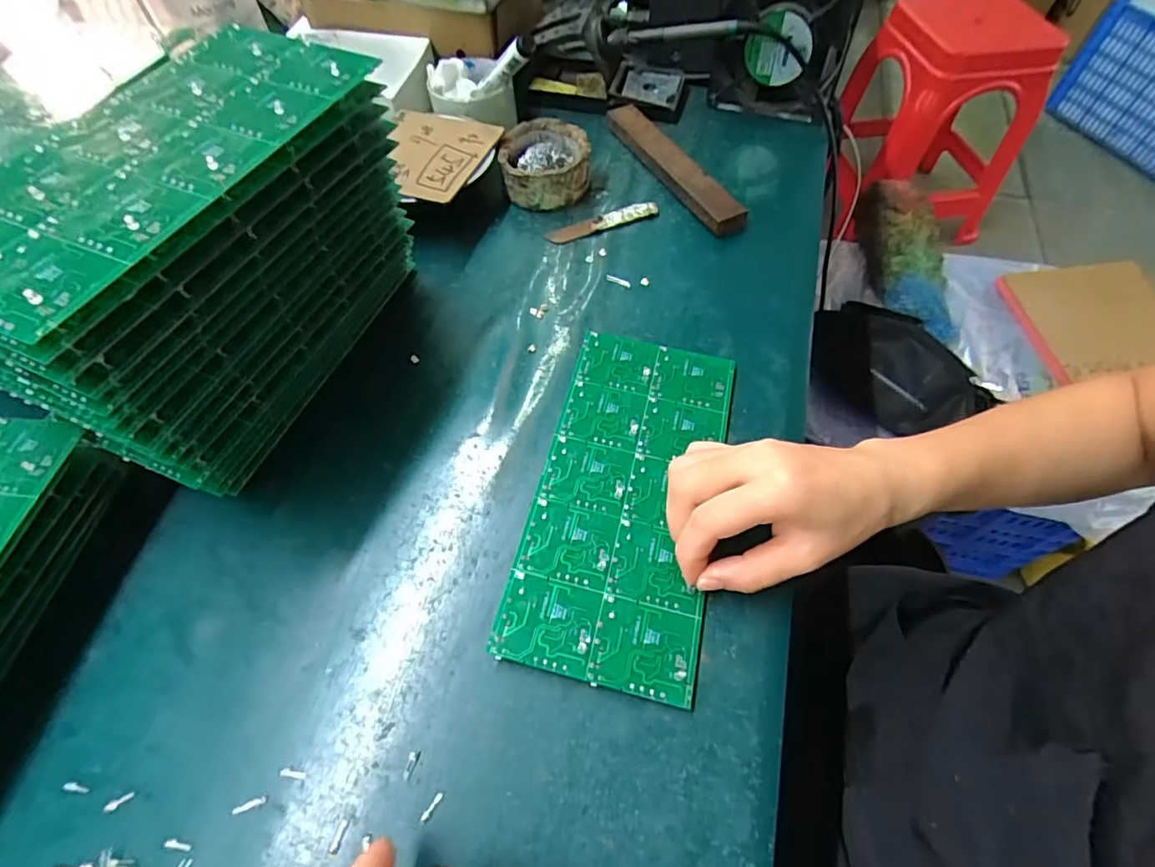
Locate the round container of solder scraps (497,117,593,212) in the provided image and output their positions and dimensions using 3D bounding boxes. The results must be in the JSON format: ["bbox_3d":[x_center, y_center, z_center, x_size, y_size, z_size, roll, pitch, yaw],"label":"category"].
[{"bbox_3d":[-0.028,-0.247,0.495,0.078,0.040,0.085,-1,57,1],"label":"round container of solder scraps"}]

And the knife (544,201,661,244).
[{"bbox_3d":[0.022,-0.187,0.476,0.101,0.006,0.018,-19,59,-10],"label":"knife"}]

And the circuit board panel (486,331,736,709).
[{"bbox_3d":[0.032,0.031,0.330,0.104,0.004,0.223,13,59,6],"label":"circuit board panel"}]

